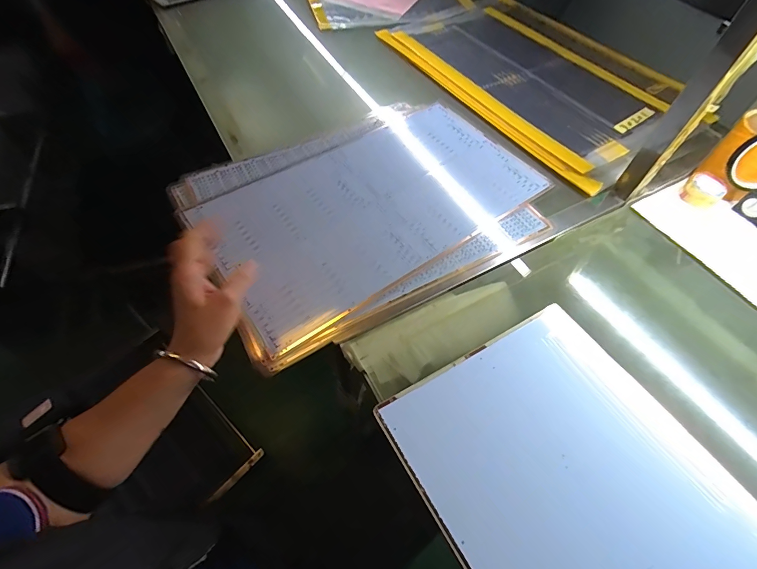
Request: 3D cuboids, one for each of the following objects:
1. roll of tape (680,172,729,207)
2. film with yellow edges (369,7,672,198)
[{"bbox_3d":[0.487,-0.141,0.564,0.039,0.032,0.049,-34,65,-22],"label":"roll of tape"},{"bbox_3d":[0.286,-0.410,0.740,0.336,0.007,0.551,-27,62,-19],"label":"film with yellow edges"}]

